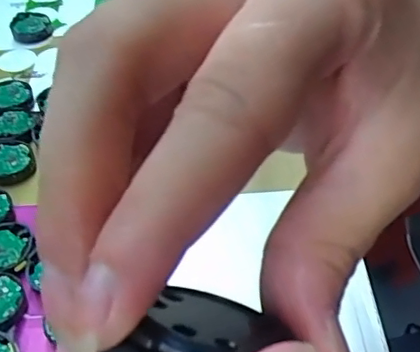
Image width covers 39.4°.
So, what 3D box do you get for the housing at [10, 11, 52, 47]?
[{"bbox_3d":[-0.135,-0.111,0.446,0.029,0.015,0.028,-18,48,-14],"label":"housing"}]

